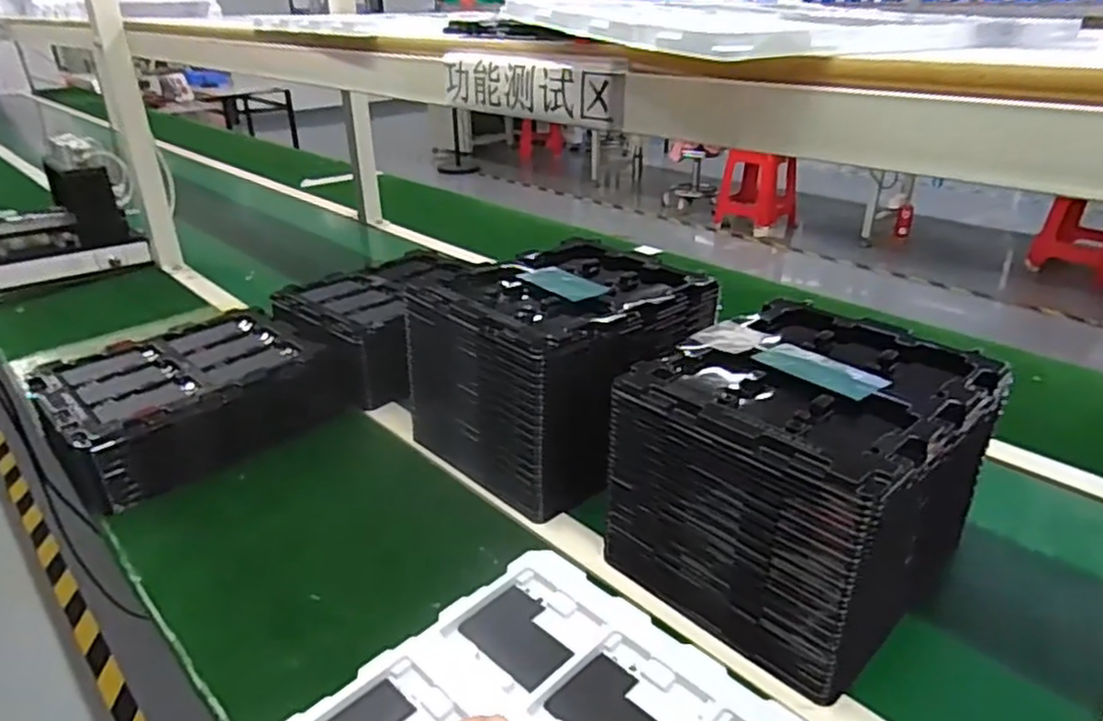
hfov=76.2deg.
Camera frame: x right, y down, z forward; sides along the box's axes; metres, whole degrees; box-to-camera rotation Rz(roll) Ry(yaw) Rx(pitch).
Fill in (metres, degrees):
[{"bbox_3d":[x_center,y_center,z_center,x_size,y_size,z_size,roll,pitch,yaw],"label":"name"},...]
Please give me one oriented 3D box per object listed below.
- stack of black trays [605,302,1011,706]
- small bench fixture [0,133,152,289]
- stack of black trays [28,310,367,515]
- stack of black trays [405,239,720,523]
[{"bbox_3d":[0.213,0.091,0.608,0.261,0.185,0.216,-25,36,-38],"label":"stack of black trays"},{"bbox_3d":[-0.923,-0.265,1.300,0.267,0.234,0.173,-24,36,-37],"label":"small bench fixture"},{"bbox_3d":[-0.415,0.039,0.847,0.300,0.090,0.219,-22,34,-35],"label":"stack of black trays"},{"bbox_3d":[0.016,0.006,0.784,0.270,0.195,0.245,-25,36,-38],"label":"stack of black trays"}]

